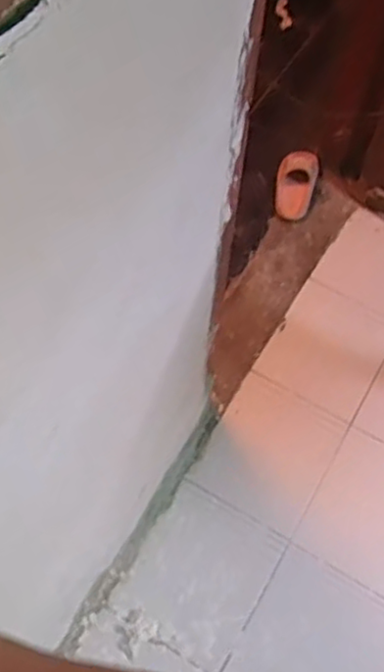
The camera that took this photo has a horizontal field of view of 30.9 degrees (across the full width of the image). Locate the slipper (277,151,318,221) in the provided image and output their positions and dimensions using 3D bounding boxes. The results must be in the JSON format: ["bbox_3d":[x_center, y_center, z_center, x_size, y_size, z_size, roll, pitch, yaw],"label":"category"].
[{"bbox_3d":[0.277,-0.409,1.841,0.105,0.062,0.204,13,60,5],"label":"slipper"}]

